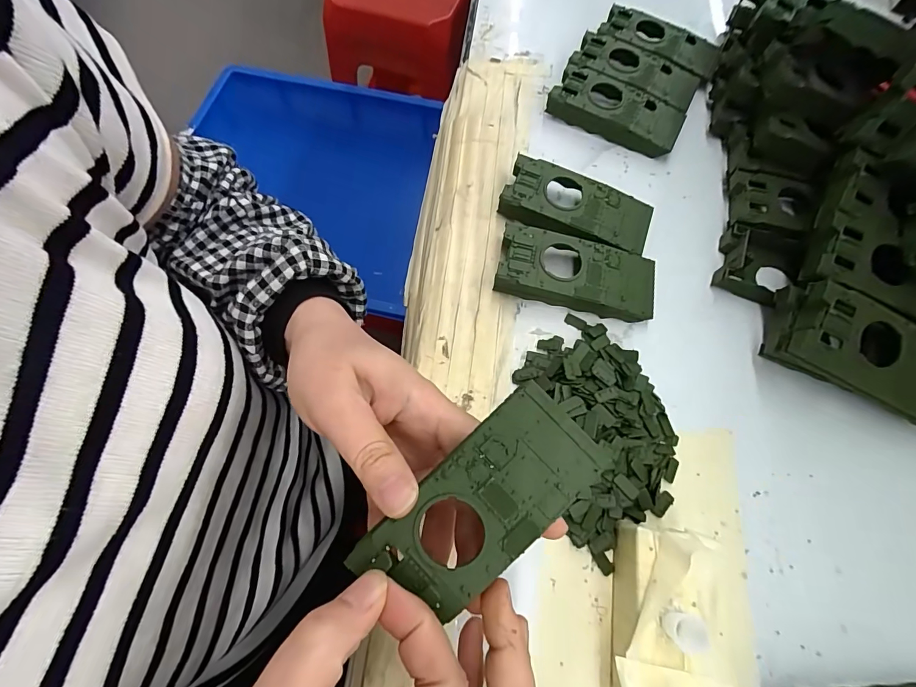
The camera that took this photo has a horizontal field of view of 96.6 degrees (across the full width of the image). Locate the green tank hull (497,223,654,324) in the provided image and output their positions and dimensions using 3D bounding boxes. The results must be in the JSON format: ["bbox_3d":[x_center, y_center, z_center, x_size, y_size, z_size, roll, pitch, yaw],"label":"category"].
[{"bbox_3d":[0.079,-0.047,0.272,0.103,0.021,0.046,11,68,3],"label":"green tank hull"}]

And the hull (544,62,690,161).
[{"bbox_3d":[0.128,-0.188,0.331,0.102,0.021,0.045,28,70,10],"label":"hull"}]

